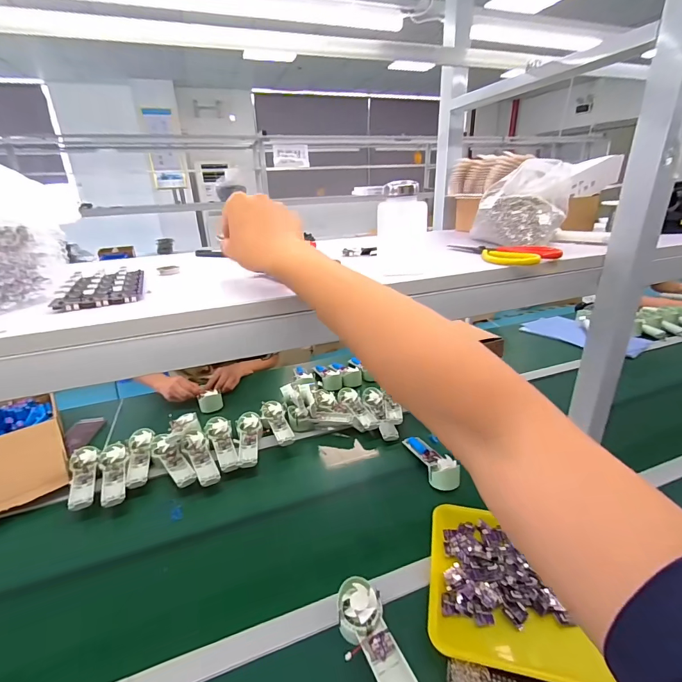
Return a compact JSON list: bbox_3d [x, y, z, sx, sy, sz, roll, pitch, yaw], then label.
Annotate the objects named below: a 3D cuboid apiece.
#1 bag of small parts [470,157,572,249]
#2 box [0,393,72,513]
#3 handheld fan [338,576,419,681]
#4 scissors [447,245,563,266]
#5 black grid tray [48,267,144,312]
[{"bbox_3d":[0.300,-0.229,0.615,0.140,0.111,0.150,9,25,25],"label":"bag of small parts"},{"bbox_3d":[-0.789,0.262,0.876,0.214,0.097,0.408,-18,27,-34],"label":"box"},{"bbox_3d":[0.046,0.401,0.481,0.064,0.031,0.175,-11,24,-20],"label":"handheld fan"},{"bbox_3d":[0.229,-0.134,0.543,0.083,0.016,0.165,-10,24,-17],"label":"scissors"},{"bbox_3d":[-0.276,-0.064,0.431,0.080,0.017,0.130,-11,24,-20],"label":"black grid tray"}]

